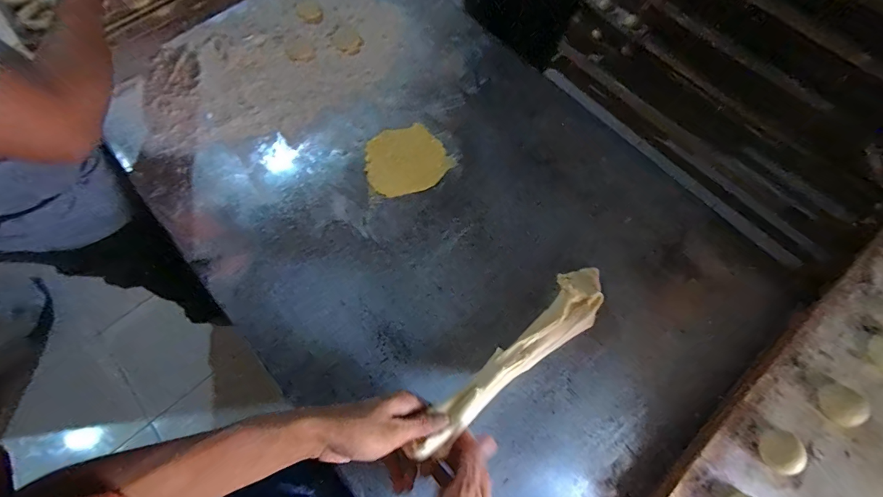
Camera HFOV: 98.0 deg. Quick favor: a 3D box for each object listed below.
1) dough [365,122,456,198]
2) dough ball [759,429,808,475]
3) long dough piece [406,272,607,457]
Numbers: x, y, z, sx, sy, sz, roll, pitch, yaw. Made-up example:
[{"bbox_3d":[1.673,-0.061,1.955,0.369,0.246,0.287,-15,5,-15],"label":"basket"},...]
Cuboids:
[{"bbox_3d":[-0.055,-0.138,0.591,0.124,0.011,0.111,-18,68,-7],"label":"dough"},{"bbox_3d":[0.365,0.218,0.412,0.033,0.021,0.041,4,67,3],"label":"dough ball"},{"bbox_3d":[0.091,0.128,0.455,0.316,0.043,0.059,-34,70,-26],"label":"long dough piece"}]

